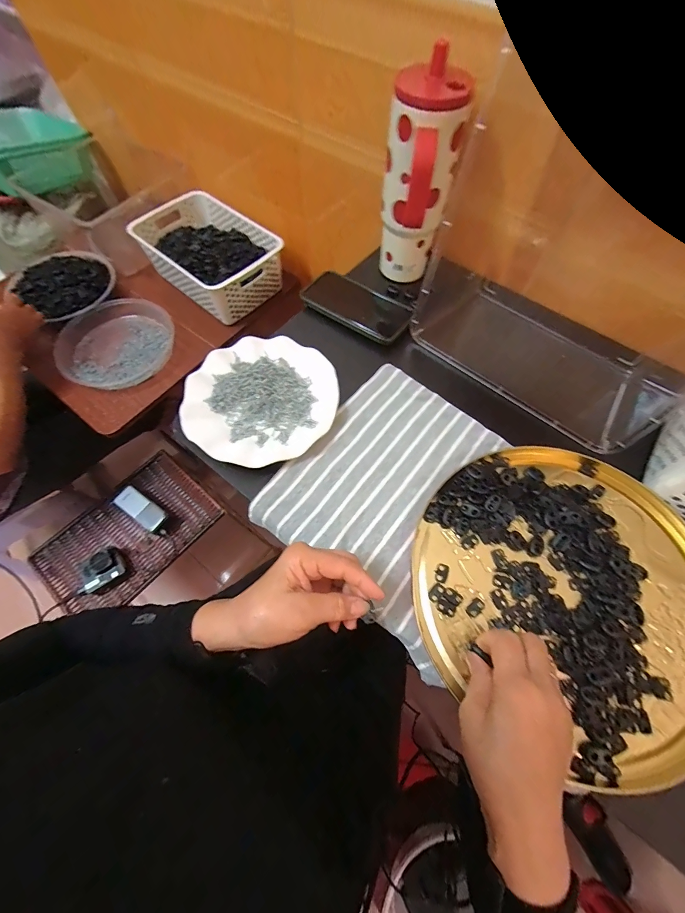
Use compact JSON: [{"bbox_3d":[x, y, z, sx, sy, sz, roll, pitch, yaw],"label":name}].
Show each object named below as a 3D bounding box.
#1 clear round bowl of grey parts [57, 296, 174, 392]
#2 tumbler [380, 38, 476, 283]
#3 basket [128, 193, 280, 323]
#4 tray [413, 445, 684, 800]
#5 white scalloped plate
[{"bbox_3d":[-0.480,-0.239,0.738,0.238,0.040,0.225,-37,70,-15],"label":"clear round bowl of grey parts"},{"bbox_3d":[0.086,-0.329,0.441,0.077,0.210,0.093,31,70,14],"label":"tumbler"},{"bbox_3d":[-0.299,-0.462,0.791,0.308,0.100,0.213,40,72,17],"label":"basket"},{"bbox_3d":[0.224,0.121,0.339,0.283,0.016,0.278,0,66,1],"label":"tray"},{"bbox_3d":[-0.099,-0.072,0.423,0.178,0.021,0.178,0,66,1],"label":"white scalloped plate"}]

